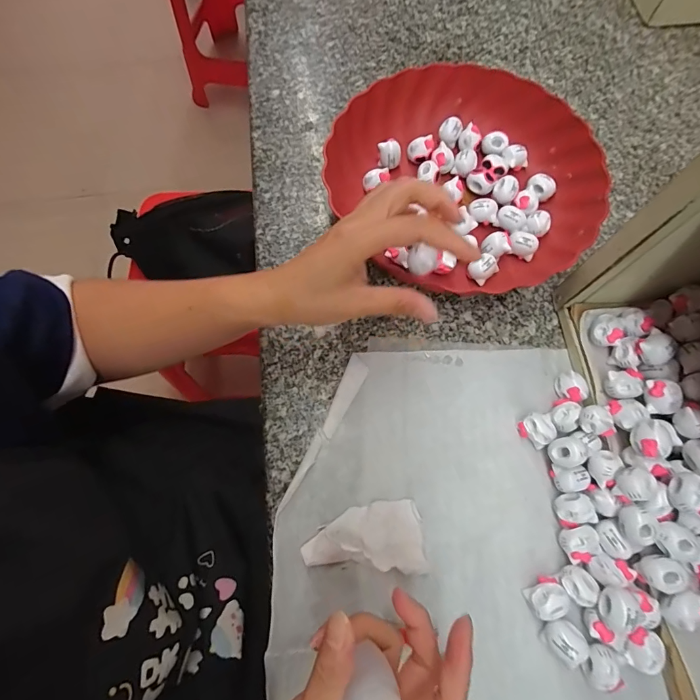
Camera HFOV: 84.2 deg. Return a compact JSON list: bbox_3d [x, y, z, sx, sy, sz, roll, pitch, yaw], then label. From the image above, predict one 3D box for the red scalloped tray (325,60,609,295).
[{"bbox_3d":[0.103,-0.163,0.361,0.239,0.047,0.223,12,71,4],"label":"red scalloped tray"}]

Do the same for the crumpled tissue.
[{"bbox_3d":[0.010,0.135,0.277,0.083,0.012,0.045,-4,70,-2],"label":"crumpled tissue"}]

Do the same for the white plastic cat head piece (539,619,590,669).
[{"bbox_3d":[0.141,0.191,0.254,0.021,0.018,0.025,-41,75,-13],"label":"white plastic cat head piece"}]

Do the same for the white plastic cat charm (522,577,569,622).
[{"bbox_3d":[0.134,0.169,0.262,0.026,0.018,0.020,-32,73,-11],"label":"white plastic cat charm"}]

